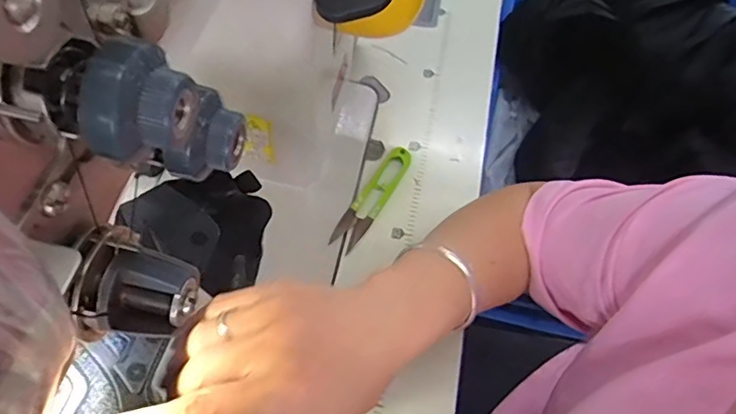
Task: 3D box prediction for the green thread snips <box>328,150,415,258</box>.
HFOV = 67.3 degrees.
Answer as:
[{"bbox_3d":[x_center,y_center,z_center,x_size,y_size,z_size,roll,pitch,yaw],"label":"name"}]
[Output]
[{"bbox_3d":[0.004,-0.011,0.515,0.027,0.011,0.116,28,63,15],"label":"green thread snips"}]

